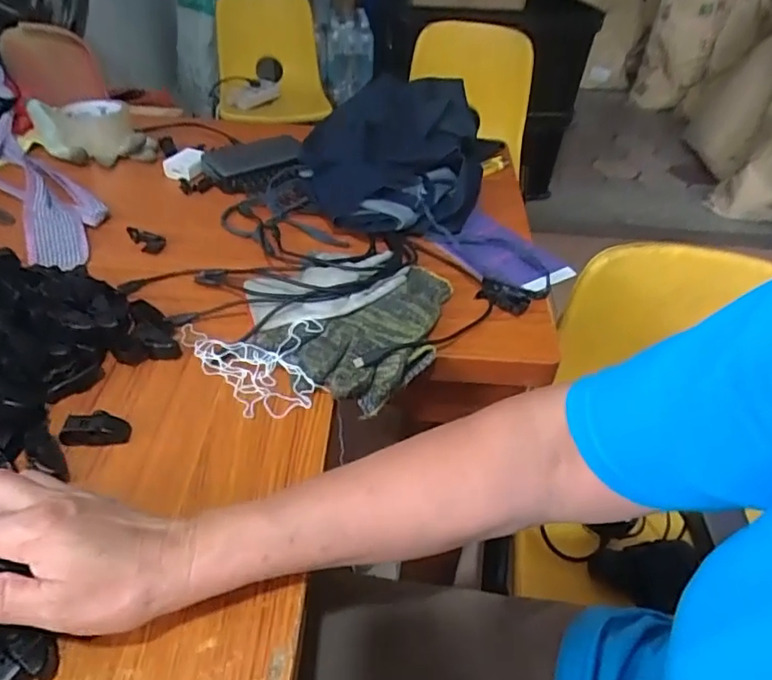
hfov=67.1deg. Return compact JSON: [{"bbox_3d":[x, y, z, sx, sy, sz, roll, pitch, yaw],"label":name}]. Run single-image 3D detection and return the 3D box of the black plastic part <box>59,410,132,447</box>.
[{"bbox_3d":[-0.212,0.065,0.425,0.045,0.018,0.021,-2,42,-7],"label":"black plastic part"}]

